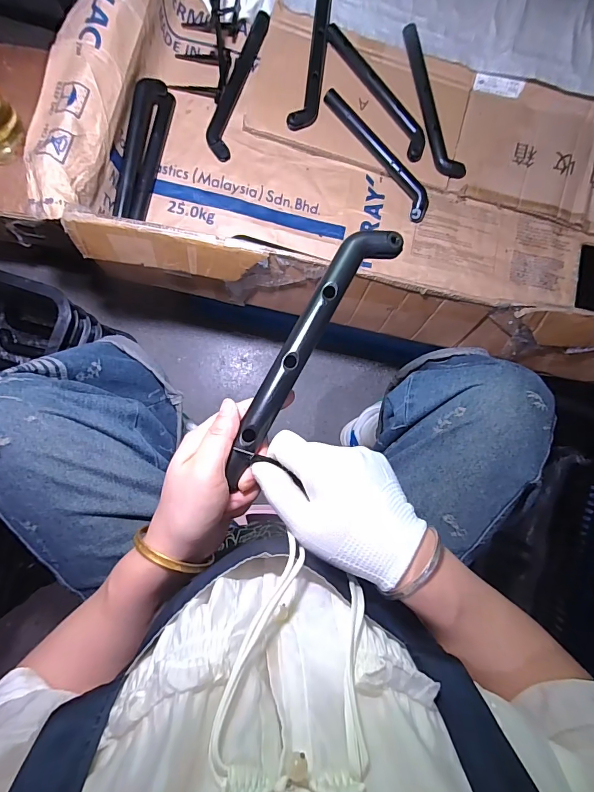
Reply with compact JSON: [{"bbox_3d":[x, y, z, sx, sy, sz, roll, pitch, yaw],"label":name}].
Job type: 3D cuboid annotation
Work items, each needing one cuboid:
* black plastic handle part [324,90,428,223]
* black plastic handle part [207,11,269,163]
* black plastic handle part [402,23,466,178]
[{"bbox_3d":[0.134,-0.394,0.643,0.032,0.033,0.242,-41,92,-6],"label":"black plastic handle part"},{"bbox_3d":[-0.097,-0.498,0.629,0.039,0.021,0.237,17,86,-5],"label":"black plastic handle part"},{"bbox_3d":[0.218,-0.474,0.639,0.041,0.030,0.239,-20,90,-6],"label":"black plastic handle part"}]

